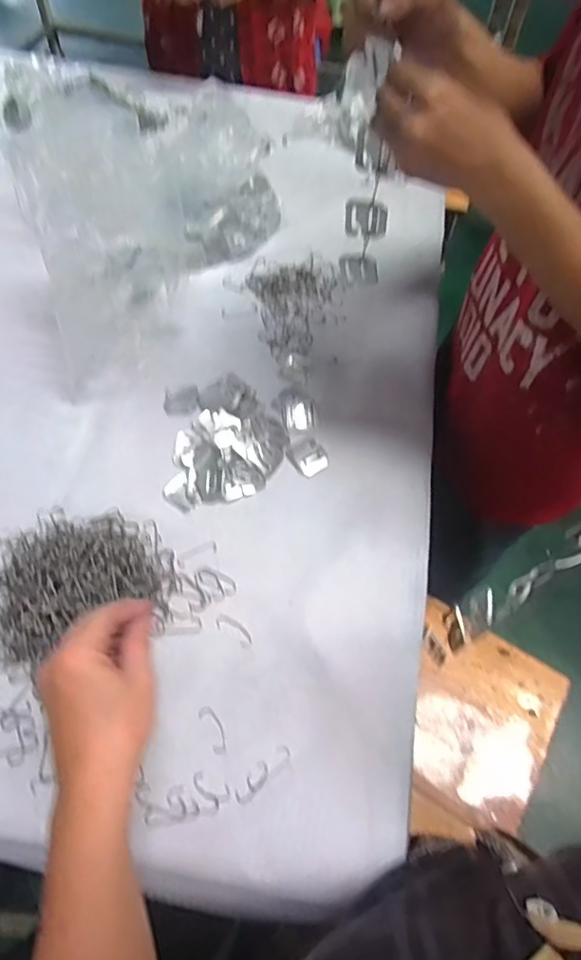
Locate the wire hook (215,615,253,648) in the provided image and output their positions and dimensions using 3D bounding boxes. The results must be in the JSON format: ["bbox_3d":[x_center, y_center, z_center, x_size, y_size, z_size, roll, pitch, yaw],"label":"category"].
[{"bbox_3d":[-0.052,0.140,0.509,0.039,0.004,0.016,32,63,16],"label":"wire hook"}]

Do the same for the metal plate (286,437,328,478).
[{"bbox_3d":[0.020,-0.026,0.609,0.037,0.007,0.042,-30,64,-18],"label":"metal plate"}]

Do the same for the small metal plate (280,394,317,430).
[{"bbox_3d":[0.010,-0.079,0.633,0.040,0.004,0.047,-4,59,-4],"label":"small metal plate"}]

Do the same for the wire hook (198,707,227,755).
[{"bbox_3d":[-0.065,0.211,0.462,0.014,0.004,0.041,-24,62,-15],"label":"wire hook"}]

